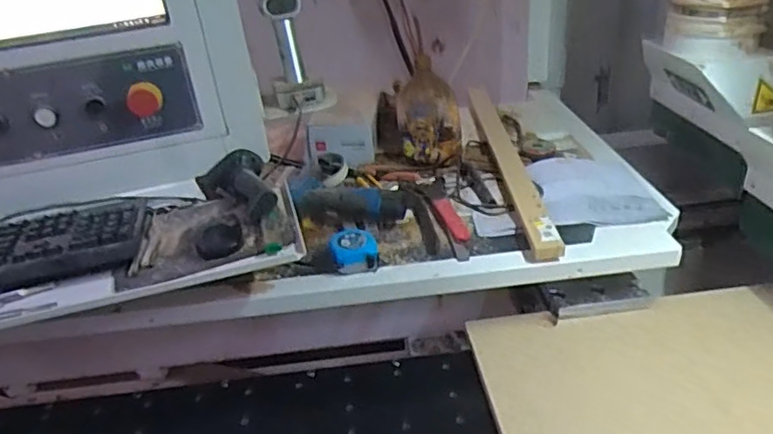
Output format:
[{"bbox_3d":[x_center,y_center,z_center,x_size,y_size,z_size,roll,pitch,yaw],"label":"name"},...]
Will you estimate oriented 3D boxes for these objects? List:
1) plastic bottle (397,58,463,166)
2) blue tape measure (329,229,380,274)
[{"bbox_3d":[0.079,-0.199,1.156,0.114,0.180,0.114,-5,29,1],"label":"plastic bottle"},{"bbox_3d":[-0.047,0.051,0.889,0.070,0.045,0.065,-8,29,-5],"label":"blue tape measure"}]

